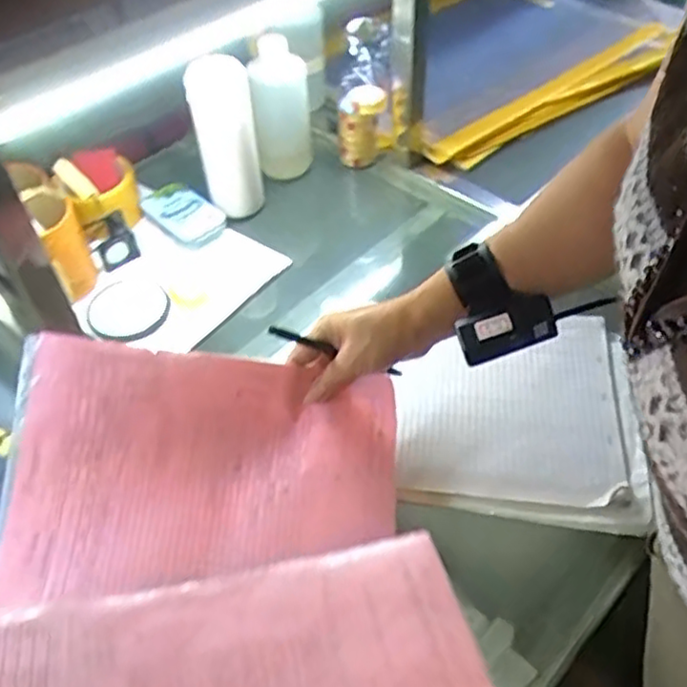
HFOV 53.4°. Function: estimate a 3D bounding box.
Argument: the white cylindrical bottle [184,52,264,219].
[{"bbox_3d":[-0.137,-0.246,0.805,0.072,0.183,0.081,-13,50,-11],"label":"white cylindrical bottle"}]

